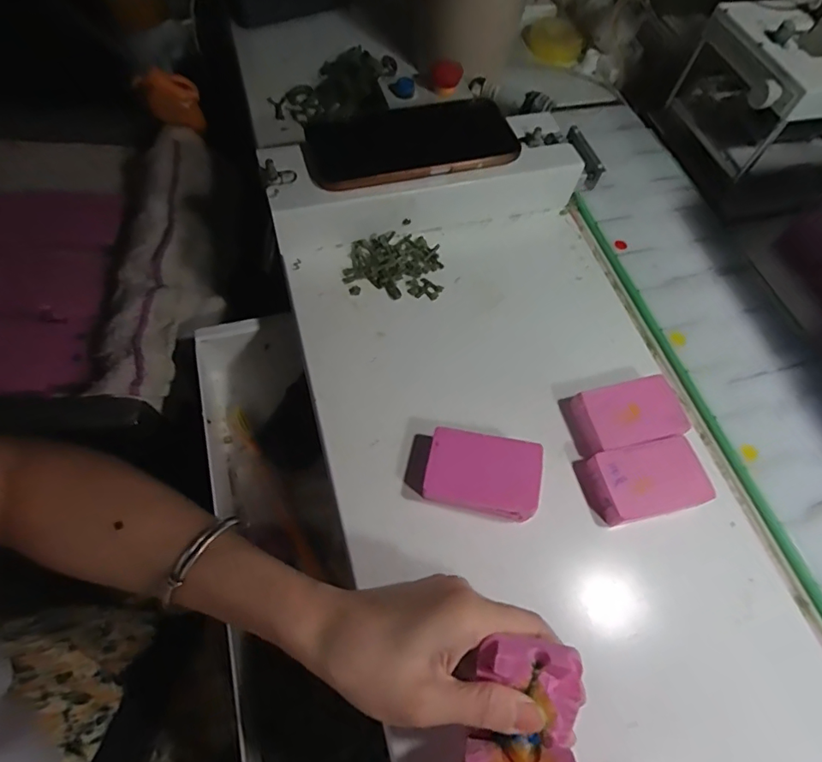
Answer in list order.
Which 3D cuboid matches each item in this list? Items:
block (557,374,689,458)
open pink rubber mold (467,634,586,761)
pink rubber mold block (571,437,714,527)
[{"bbox_3d":[0.146,0.023,0.345,0.073,0.019,0.044,-10,62,-11],"label":"block"},{"bbox_3d":[0.051,0.151,0.217,0.047,0.041,0.072,9,64,2],"label":"open pink rubber mold"},{"bbox_3d":[0.151,0.064,0.325,0.076,0.017,0.044,-9,62,-11],"label":"pink rubber mold block"}]

